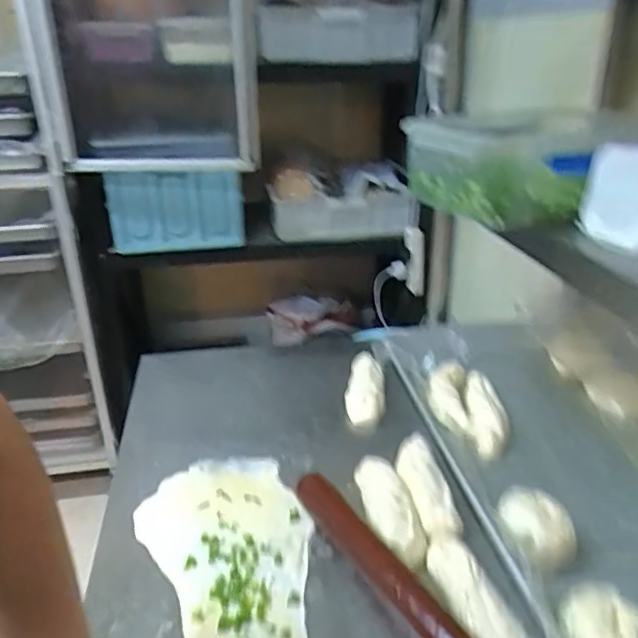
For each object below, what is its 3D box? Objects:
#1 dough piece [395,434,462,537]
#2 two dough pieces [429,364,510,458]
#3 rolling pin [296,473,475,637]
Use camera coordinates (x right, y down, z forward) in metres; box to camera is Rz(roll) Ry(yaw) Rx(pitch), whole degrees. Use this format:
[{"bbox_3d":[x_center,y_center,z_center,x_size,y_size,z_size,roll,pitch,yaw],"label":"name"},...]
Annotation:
[{"bbox_3d":[0.121,0.186,0.670,0.050,0.037,0.156,-5,26,-10],"label":"dough piece"},{"bbox_3d":[0.208,0.121,0.816,0.093,0.027,0.188,-3,26,-7],"label":"two dough pieces"},{"bbox_3d":[0.069,0.253,0.551,0.041,0.033,0.329,-15,30,-28],"label":"rolling pin"}]

